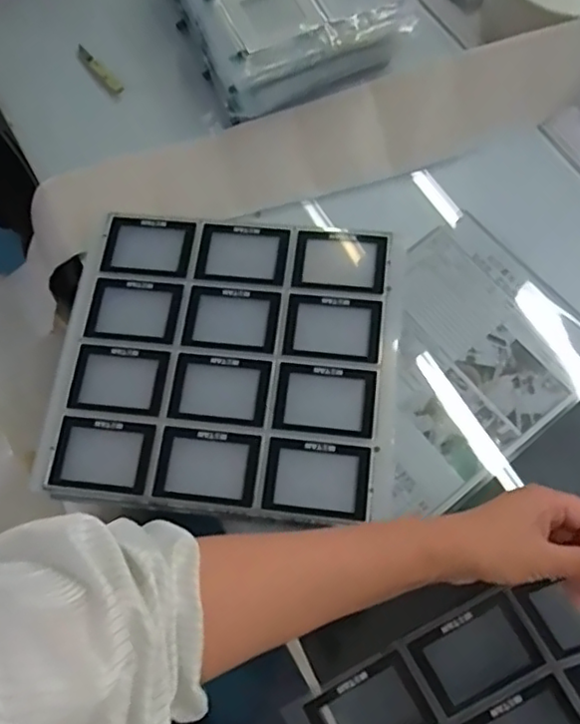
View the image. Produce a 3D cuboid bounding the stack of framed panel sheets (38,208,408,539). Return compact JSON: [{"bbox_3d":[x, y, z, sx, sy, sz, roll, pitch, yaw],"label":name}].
[{"bbox_3d":[-0.056,0.000,0.549,0.287,0.020,0.282,6,71,6],"label":"stack of framed panel sheets"}]

